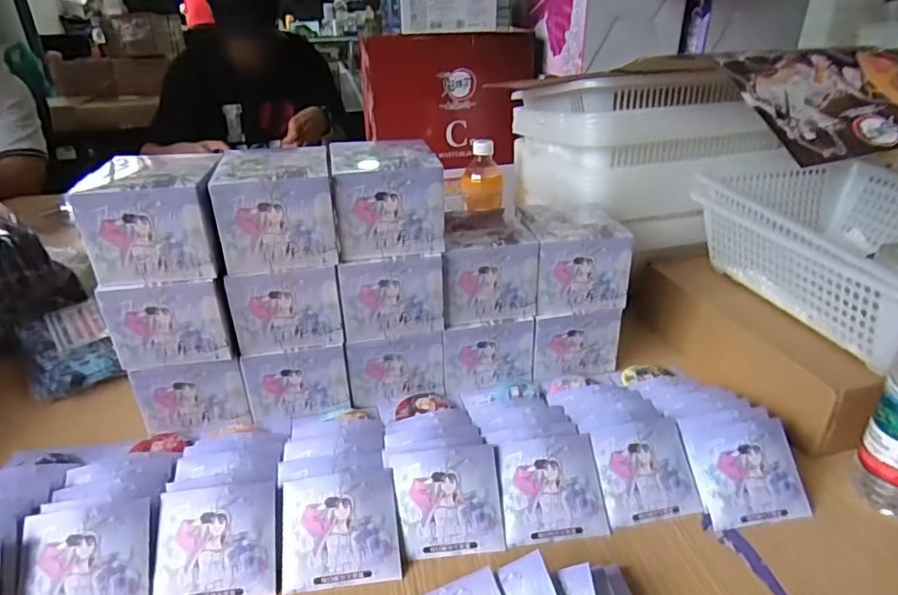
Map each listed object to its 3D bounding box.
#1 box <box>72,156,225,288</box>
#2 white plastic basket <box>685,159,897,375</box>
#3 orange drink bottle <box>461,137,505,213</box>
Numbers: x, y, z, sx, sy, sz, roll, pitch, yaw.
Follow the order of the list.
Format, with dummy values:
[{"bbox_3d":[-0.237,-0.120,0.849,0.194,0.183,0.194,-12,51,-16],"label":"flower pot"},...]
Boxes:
[{"bbox_3d":[-0.278,-0.083,0.559,0.114,0.102,0.101,-5,28,-7],"label":"box"},{"bbox_3d":[0.483,-0.049,0.667,0.256,0.112,0.338,-8,28,-12],"label":"white plastic basket"},{"bbox_3d":[0.052,-0.182,0.877,0.053,0.103,0.051,20,34,34],"label":"orange drink bottle"}]

